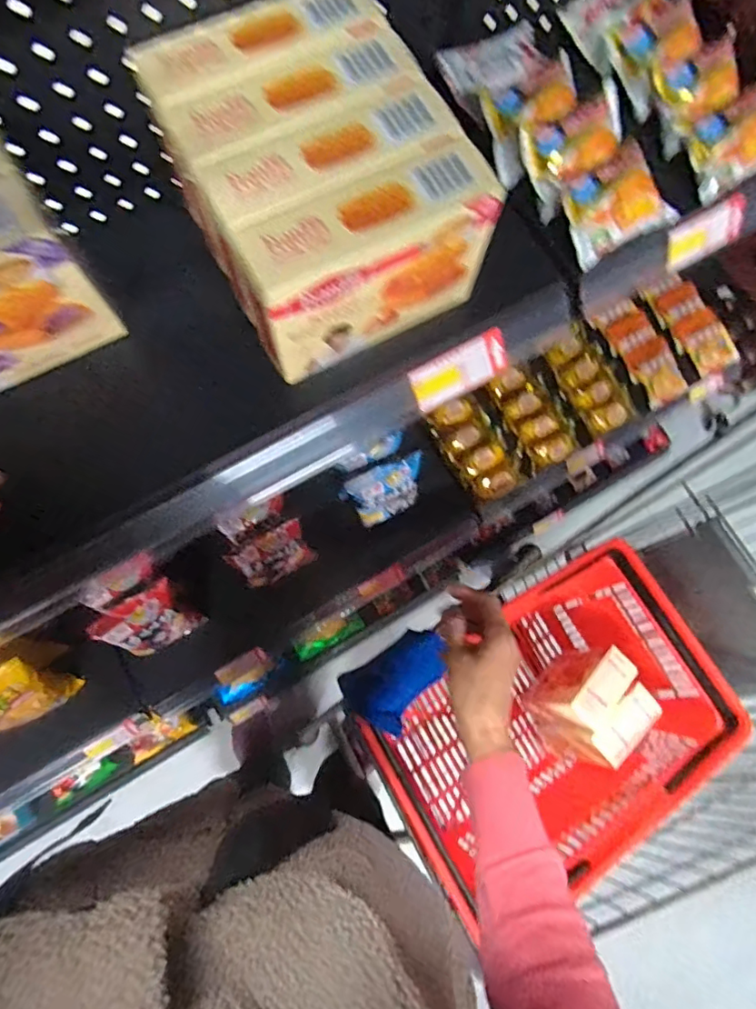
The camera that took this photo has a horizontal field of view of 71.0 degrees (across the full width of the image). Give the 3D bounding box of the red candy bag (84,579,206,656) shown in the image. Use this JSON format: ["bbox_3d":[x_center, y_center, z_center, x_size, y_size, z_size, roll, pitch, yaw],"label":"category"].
[{"bbox_3d":[-0.366,0.197,0.854,0.127,0.142,0.033,-38,52,-14],"label":"red candy bag"}]

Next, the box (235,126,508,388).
[{"bbox_3d":[-0.009,-0.172,0.390,0.182,0.114,0.053,-27,78,-8],"label":"box"}]

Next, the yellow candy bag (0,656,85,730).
[{"bbox_3d":[-0.569,0.294,0.820,0.136,0.186,0.063,-34,53,-10],"label":"yellow candy bag"}]

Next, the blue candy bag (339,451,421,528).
[{"bbox_3d":[0.016,-0.023,0.919,0.141,0.103,0.069,-28,79,-8],"label":"blue candy bag"}]

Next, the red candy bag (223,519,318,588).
[{"bbox_3d":[-0.178,0.084,0.893,0.123,0.129,0.035,-29,56,-7],"label":"red candy bag"}]

